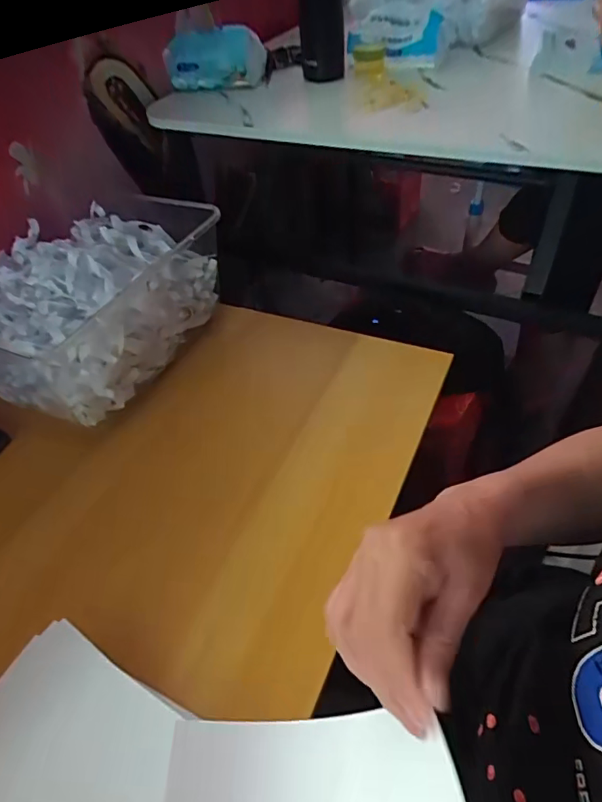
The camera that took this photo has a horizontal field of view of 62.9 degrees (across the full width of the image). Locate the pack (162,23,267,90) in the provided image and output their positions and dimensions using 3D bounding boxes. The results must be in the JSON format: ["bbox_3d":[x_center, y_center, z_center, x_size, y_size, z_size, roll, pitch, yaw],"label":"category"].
[{"bbox_3d":[-0.125,-0.492,0.710,0.144,0.071,0.043,-5,47,2],"label":"pack"}]

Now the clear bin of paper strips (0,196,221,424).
[{"bbox_3d":[-0.264,-0.118,0.590,0.230,0.119,0.285,21,53,24],"label":"clear bin of paper strips"}]

